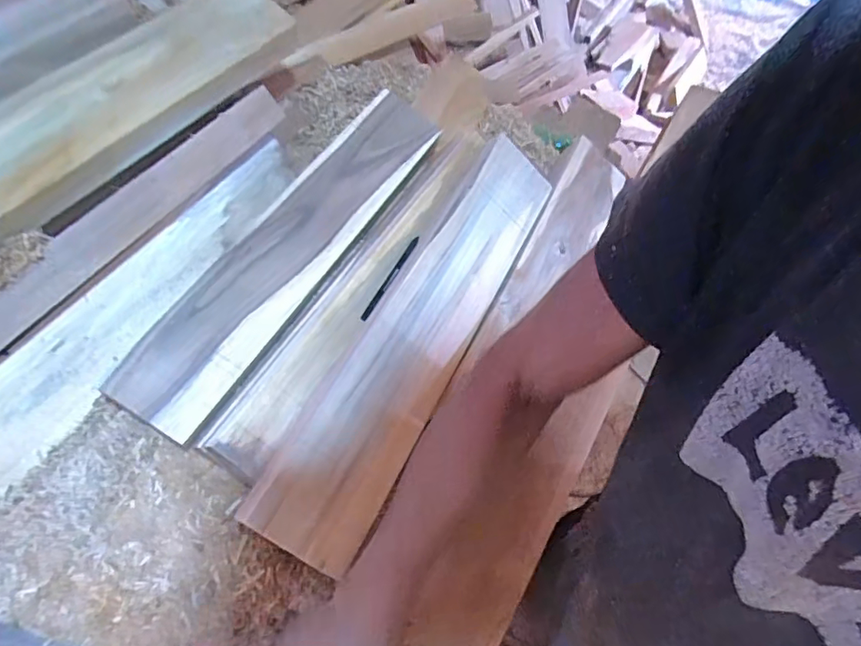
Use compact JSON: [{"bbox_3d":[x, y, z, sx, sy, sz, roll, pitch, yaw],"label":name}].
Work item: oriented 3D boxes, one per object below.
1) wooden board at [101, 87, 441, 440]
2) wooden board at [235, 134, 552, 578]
[{"bbox_3d":[-0.169,-0.116,0.689,0.107,0.025,0.567,37,64,-6],"label":"wooden board"},{"bbox_3d":[-0.003,-0.005,0.617,0.112,0.033,0.553,39,62,-14],"label":"wooden board"}]

